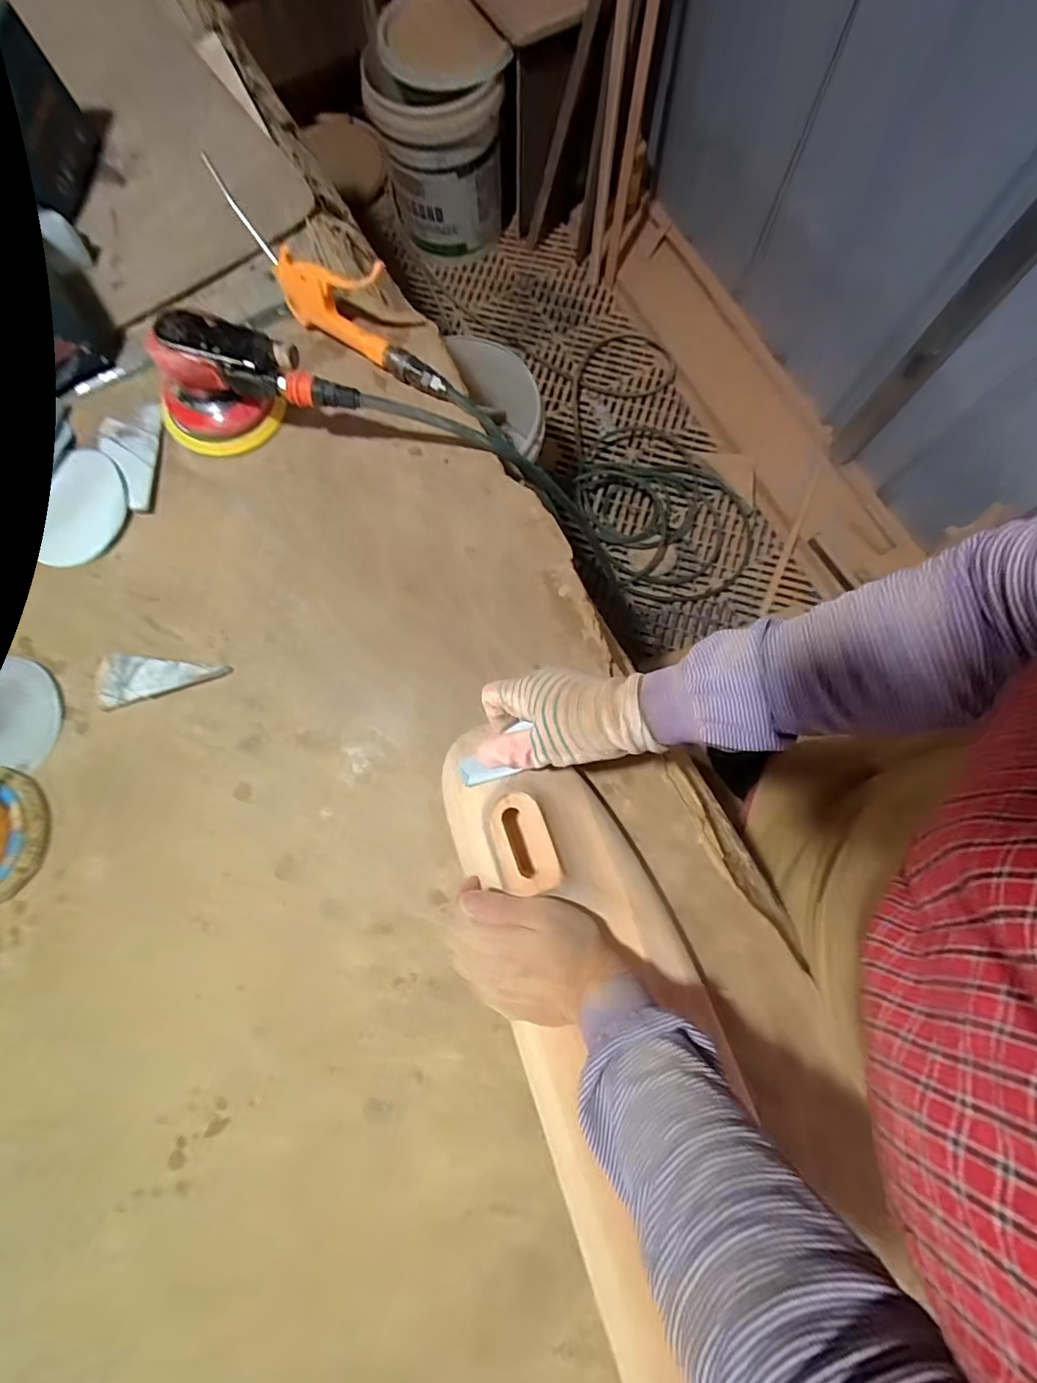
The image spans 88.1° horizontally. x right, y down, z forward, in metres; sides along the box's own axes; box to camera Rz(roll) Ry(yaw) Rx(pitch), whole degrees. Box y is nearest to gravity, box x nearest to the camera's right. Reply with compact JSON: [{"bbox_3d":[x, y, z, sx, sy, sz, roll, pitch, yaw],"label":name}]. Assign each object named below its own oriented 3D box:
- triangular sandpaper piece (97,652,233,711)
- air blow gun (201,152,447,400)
[{"bbox_3d":[-0.317,-0.018,0.475,0.110,0.015,0.045,-15,78,-2],"label":"triangular sandpaper piece"},{"bbox_3d":[-0.176,-0.388,0.521,0.272,0.085,0.027,32,49,2],"label":"air blow gun"}]

